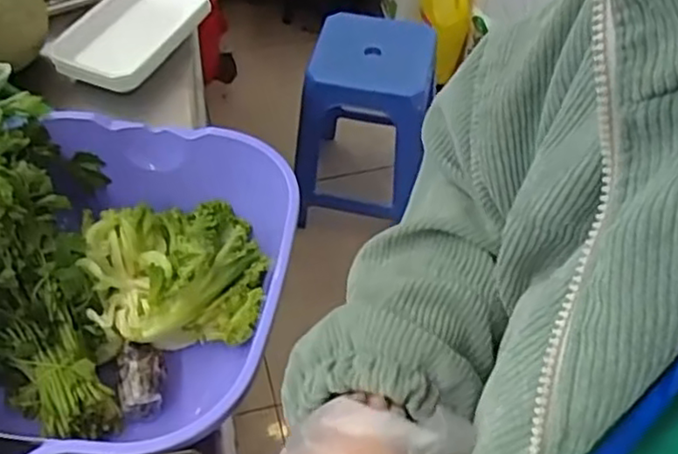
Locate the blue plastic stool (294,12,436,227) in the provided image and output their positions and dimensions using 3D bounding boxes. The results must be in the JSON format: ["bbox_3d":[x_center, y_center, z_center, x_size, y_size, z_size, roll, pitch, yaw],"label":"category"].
[{"bbox_3d":[0.059,-0.252,1.585,0.272,0.398,0.300,8,51,4],"label":"blue plastic stool"}]

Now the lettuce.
[{"bbox_3d":[-0.140,0.032,0.587,0.145,0.052,0.141,1,51,-1],"label":"lettuce"}]

